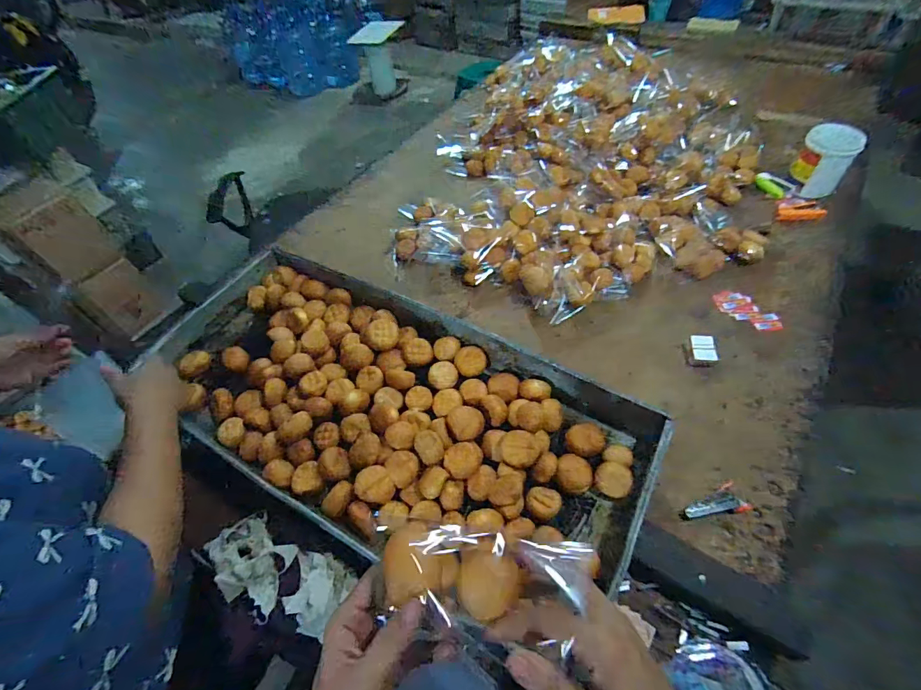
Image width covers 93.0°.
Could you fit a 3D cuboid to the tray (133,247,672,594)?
[{"bbox_3d":[-0.131,0.093,0.712,0.828,0.113,0.383,22,59,18],"label":"tray"}]

